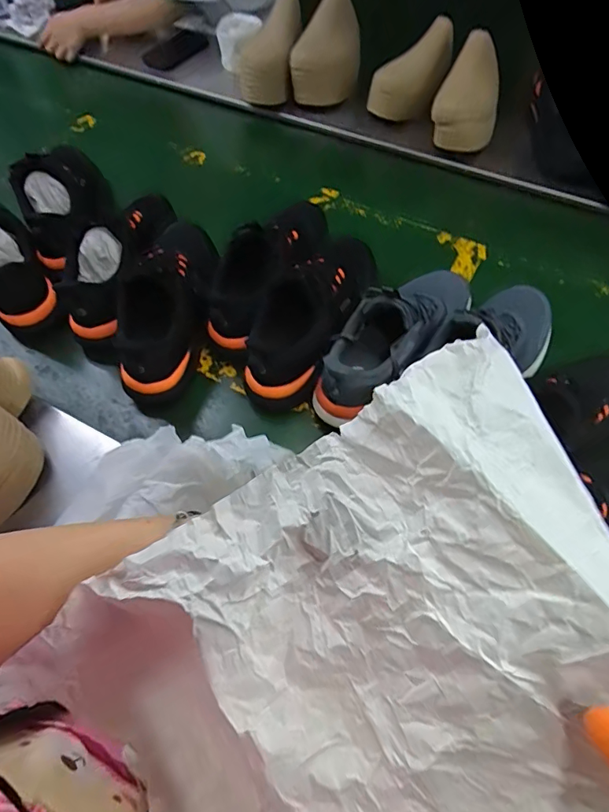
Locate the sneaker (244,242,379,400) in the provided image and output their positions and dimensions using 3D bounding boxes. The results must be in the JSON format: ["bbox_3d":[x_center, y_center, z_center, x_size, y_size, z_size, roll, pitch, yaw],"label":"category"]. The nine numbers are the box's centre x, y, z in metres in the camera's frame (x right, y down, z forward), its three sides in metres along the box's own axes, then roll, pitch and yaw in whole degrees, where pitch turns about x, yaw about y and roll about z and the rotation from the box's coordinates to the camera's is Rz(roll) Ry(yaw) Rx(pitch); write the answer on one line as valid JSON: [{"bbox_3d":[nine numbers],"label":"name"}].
[{"bbox_3d":[0.021,-0.156,0.674,0.112,0.100,0.311,22,62,15],"label":"sneaker"}]

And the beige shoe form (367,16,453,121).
[{"bbox_3d":[0.212,-0.646,0.944,0.178,0.143,0.059,-30,62,-15],"label":"beige shoe form"}]

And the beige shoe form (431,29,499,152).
[{"bbox_3d":[0.304,-0.563,0.884,0.110,0.142,0.188,16,61,12],"label":"beige shoe form"}]

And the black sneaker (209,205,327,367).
[{"bbox_3d":[-0.036,-0.226,0.731,0.113,0.133,0.320,25,63,16],"label":"black sneaker"}]

